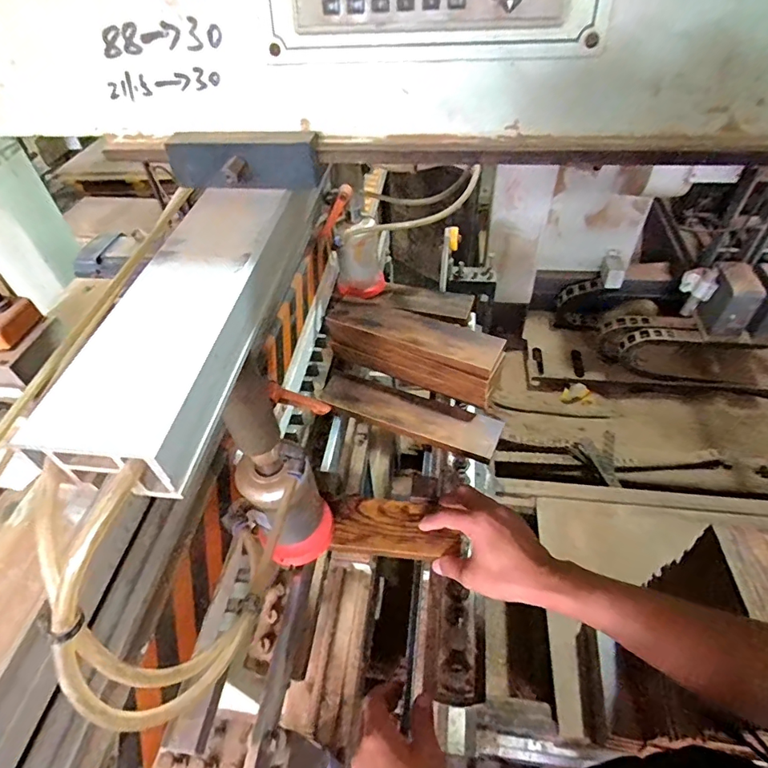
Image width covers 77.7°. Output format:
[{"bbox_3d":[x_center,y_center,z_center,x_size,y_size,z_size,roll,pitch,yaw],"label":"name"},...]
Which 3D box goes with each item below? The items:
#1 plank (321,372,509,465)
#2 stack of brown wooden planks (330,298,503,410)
[{"bbox_3d":[0.032,0.039,0.643,0.243,0.020,0.057,17,52,19],"label":"plank"},{"bbox_3d":[0.044,-0.054,0.689,0.255,0.071,0.074,21,53,22],"label":"stack of brown wooden planks"}]

